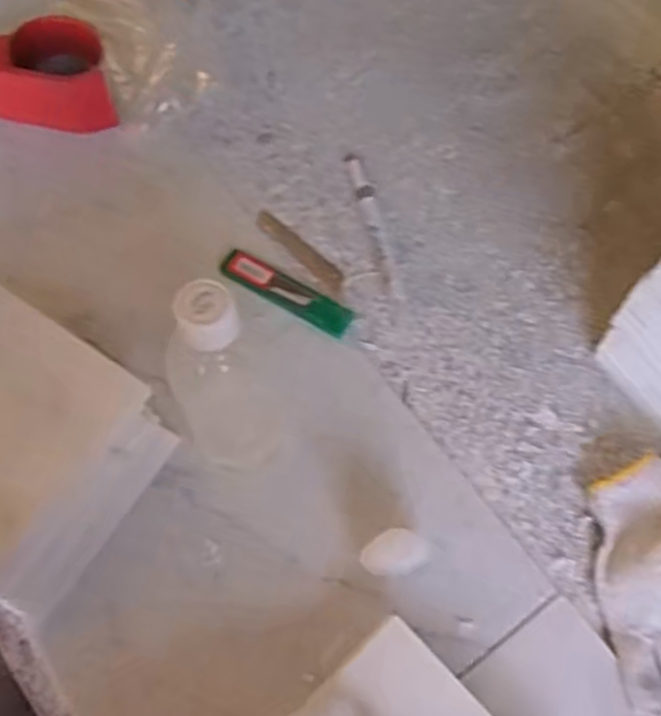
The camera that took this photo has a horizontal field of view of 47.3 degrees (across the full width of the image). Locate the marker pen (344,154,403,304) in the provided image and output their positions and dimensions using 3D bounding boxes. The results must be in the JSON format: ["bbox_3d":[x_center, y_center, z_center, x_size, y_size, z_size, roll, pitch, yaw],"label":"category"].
[{"bbox_3d":[0.037,-0.116,0.643,0.014,0.015,0.152,-12,66,-7],"label":"marker pen"}]

